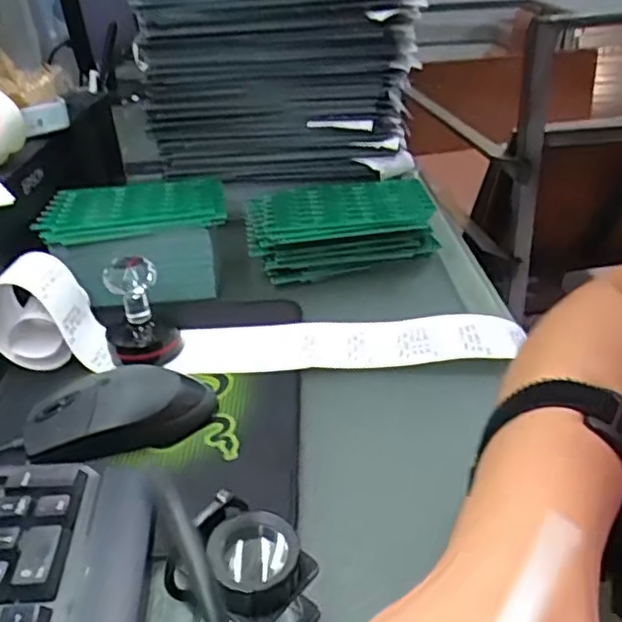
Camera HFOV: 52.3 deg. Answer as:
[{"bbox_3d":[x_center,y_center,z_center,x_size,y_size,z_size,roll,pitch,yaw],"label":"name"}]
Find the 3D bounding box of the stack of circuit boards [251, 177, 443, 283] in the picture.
[{"bbox_3d":[0.028,-0.079,0.587,0.172,0.049,0.109,-5,31,-3],"label":"stack of circuit boards"}]

